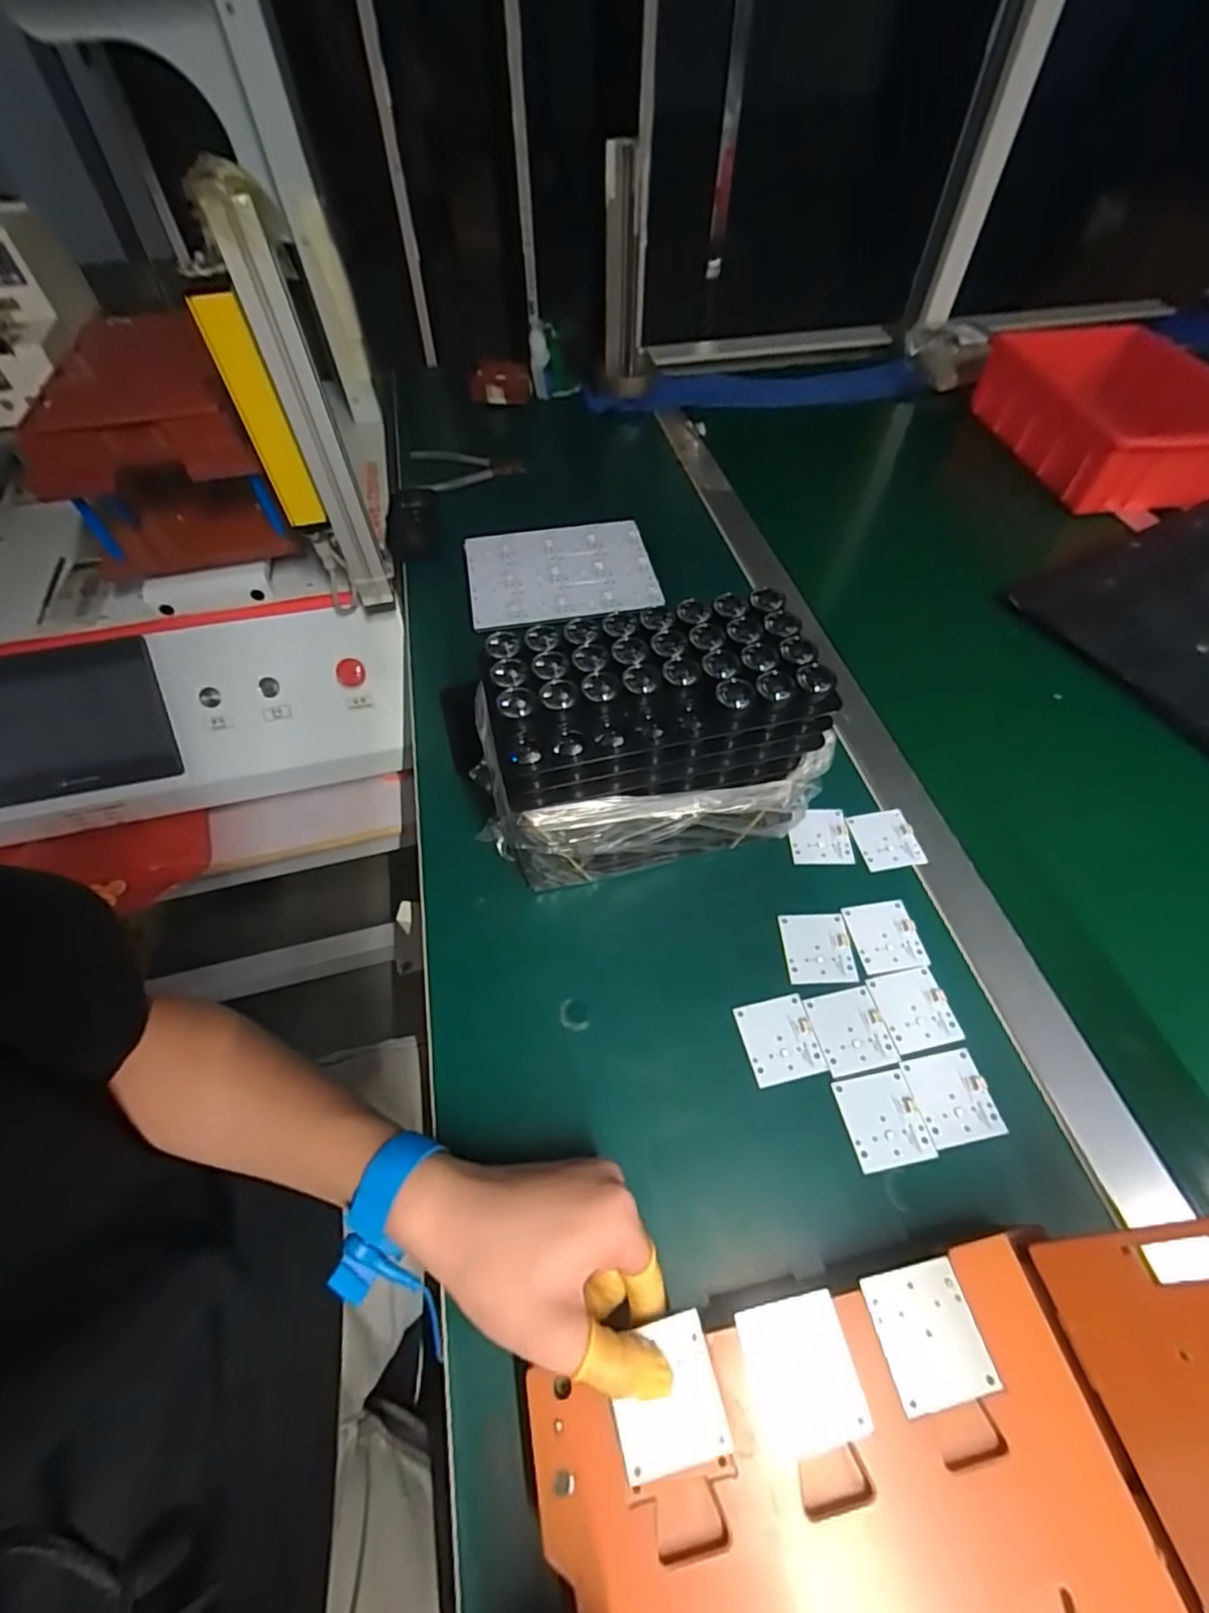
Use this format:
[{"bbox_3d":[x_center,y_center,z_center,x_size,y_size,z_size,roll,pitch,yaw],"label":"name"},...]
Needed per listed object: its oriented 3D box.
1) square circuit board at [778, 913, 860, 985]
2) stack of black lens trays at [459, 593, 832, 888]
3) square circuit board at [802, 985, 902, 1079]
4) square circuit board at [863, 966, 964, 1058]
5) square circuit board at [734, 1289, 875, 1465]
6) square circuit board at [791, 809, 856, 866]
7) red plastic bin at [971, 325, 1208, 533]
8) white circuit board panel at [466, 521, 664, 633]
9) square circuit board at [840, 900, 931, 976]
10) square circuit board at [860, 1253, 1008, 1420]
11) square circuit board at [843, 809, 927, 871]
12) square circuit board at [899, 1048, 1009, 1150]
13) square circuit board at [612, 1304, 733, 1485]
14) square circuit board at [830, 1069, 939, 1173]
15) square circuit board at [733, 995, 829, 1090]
[{"bbox_3d":[0.142,0.094,0.413,0.044,0.004,0.048,-3,55,1],"label":"square circuit board"},{"bbox_3d":[0.023,-0.034,0.412,0.216,0.160,0.121,-14,56,-6],"label":"stack of black lens trays"},{"bbox_3d":[0.152,0.138,0.382,0.044,0.004,0.048,-12,56,-5],"label":"square circuit board"},{"bbox_3d":[0.195,0.127,0.389,0.044,0.004,0.047,-13,56,-5],"label":"square circuit board"},{"bbox_3d":[0.085,0.243,0.266,0.046,0.005,0.048,-11,56,-4],"label":"square circuit board"},{"bbox_3d":[0.160,0.021,0.463,0.044,0.004,0.047,-1,55,3],"label":"square circuit board"},{"bbox_3d":[0.583,-0.462,0.717,0.186,0.068,0.290,-7,55,-1],"label":"red plastic bin"},{"bbox_3d":[-0.044,-0.233,0.610,0.177,0.010,0.146,-9,57,-8],"label":"white circuit board panel"},{"bbox_3d":[0.188,0.087,0.417,0.045,0.004,0.047,-8,55,-2],"label":"square circuit board"},{"bbox_3d":[0.143,0.233,0.273,0.044,0.004,0.047,-12,56,-5],"label":"square circuit board"},{"bbox_3d":[0.208,0.025,0.460,0.045,0.004,0.047,-9,55,-3],"label":"square circuit board"},{"bbox_3d":[0.203,0.169,0.361,0.043,0.004,0.047,-11,56,-4],"label":"square circuit board"},{"bbox_3d":[0.026,0.248,0.260,0.044,0.005,0.047,-13,64,-8],"label":"square circuit board"},{"bbox_3d":[0.160,0.178,0.354,0.044,0.004,0.047,-10,55,-3],"label":"square circuit board"},{"bbox_3d":[0.108,0.143,0.381,0.044,0.004,0.048,-12,56,-5],"label":"square circuit board"}]

